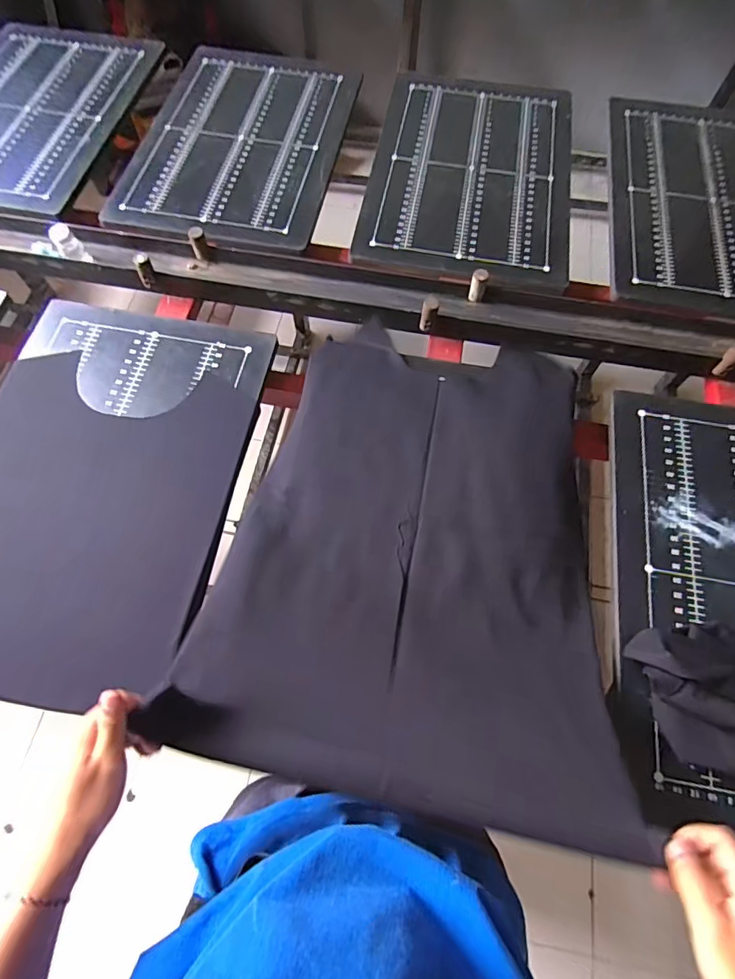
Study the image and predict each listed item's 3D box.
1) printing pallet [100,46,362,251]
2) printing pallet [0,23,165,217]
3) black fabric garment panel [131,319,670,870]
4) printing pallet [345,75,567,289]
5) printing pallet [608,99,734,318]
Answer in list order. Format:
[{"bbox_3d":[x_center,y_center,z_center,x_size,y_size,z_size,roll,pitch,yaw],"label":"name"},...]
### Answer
[{"bbox_3d":[-0.258,-0.748,0.998,0.397,0.017,0.616,10,66,3],"label":"printing pallet"},{"bbox_3d":[-0.733,-0.828,1.024,0.421,0.033,0.662,12,67,6],"label":"printing pallet"},{"bbox_3d":[0.076,0.040,0.617,0.475,0.110,0.623,12,66,3],"label":"black fabric garment panel"},{"bbox_3d":[0.217,-0.669,0.976,0.398,0.020,0.665,9,65,2],"label":"printing pallet"},{"bbox_3d":[0.703,-0.594,0.958,0.411,0.021,0.633,12,66,3],"label":"printing pallet"}]

